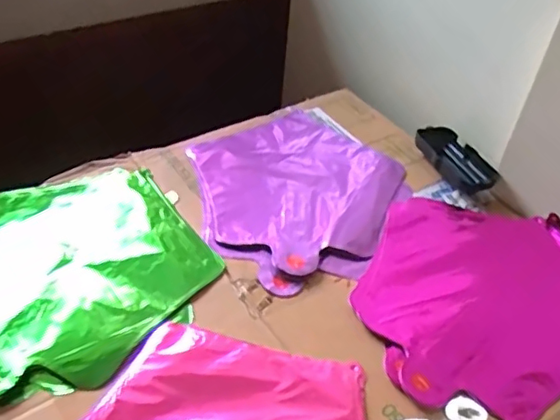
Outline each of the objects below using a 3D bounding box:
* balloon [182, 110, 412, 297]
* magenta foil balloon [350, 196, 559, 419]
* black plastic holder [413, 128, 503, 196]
[{"bbox_3d":[0.017,-0.026,0.629,0.230,0.007,0.235,34,49,26],"label":"balloon"},{"bbox_3d":[0.190,0.079,0.542,0.220,0.004,0.241,15,43,8],"label":"magenta foil balloon"},{"bbox_3d":[0.204,-0.057,0.681,0.061,0.021,0.109,-8,45,-16],"label":"black plastic holder"}]

